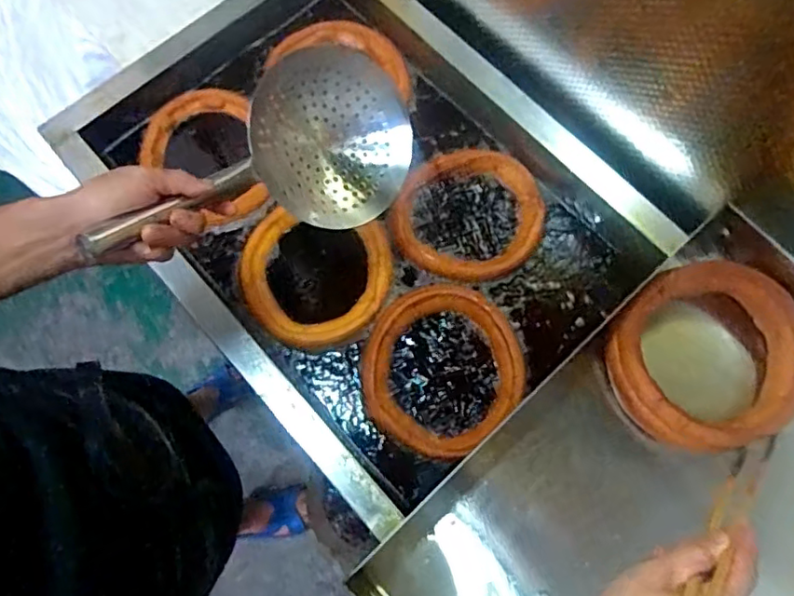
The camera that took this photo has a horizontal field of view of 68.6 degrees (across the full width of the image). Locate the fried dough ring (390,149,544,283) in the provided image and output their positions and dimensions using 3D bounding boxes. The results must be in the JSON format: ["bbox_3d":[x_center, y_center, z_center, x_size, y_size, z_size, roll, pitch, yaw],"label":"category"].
[{"bbox_3d":[0.108,-0.132,0.893,0.228,0.034,0.214,0,73,0],"label":"fried dough ring"}]

